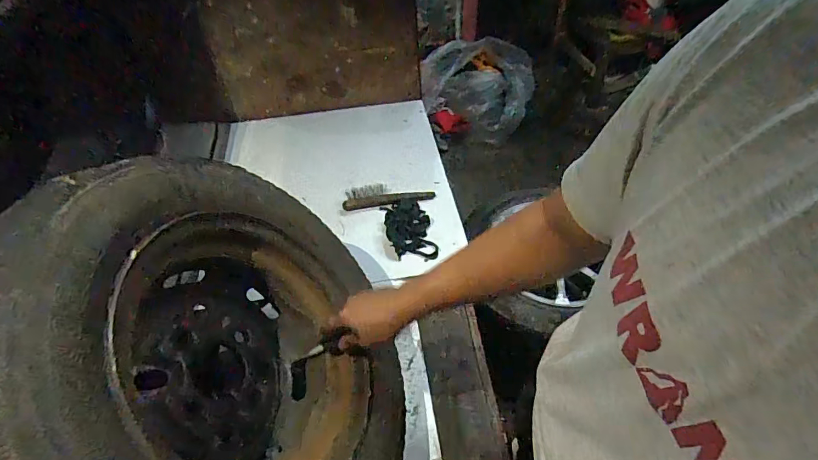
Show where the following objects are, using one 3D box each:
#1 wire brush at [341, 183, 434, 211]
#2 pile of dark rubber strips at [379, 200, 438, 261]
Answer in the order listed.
[{"bbox_3d":[-0.047,-0.083,1.005,0.205,0.031,0.049,-8,47,-1],"label":"wire brush"},{"bbox_3d":[-0.001,-0.004,0.943,0.093,0.012,0.173,-13,48,-6],"label":"pile of dark rubber strips"}]

